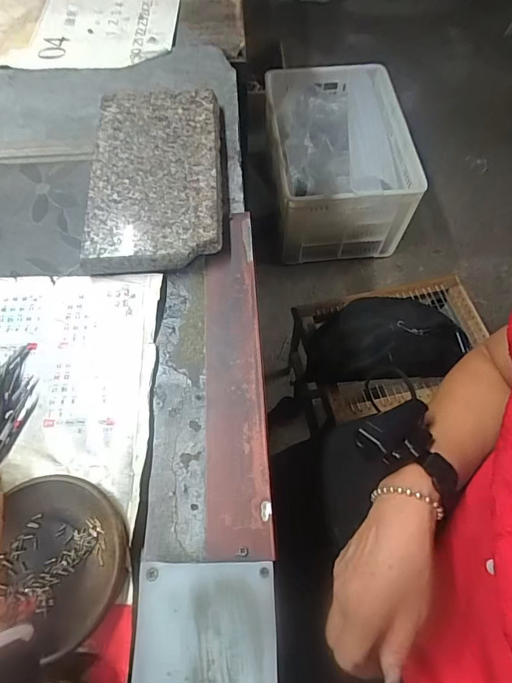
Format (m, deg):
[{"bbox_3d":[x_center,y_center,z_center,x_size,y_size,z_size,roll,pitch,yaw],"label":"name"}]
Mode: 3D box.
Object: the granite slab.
[{"bbox_3d":[-0.105,-0.180,0.442,0.133,0.028,0.242,-3,65,-1],"label":"granite slab"}]

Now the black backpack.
[{"bbox_3d":[0.228,-0.012,0.724,0.272,0.072,0.167,-1,64,-1],"label":"black backpack"}]

